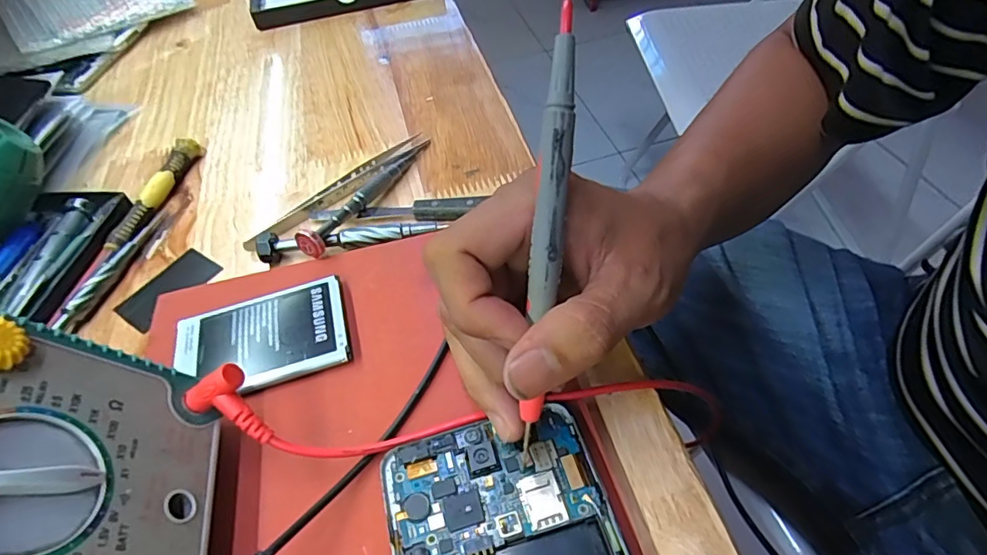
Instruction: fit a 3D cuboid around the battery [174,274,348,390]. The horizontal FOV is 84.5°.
[{"bbox_3d":[-0.109,0.029,0.256,0.078,0.008,0.051,-14,50,-6],"label":"battery"}]

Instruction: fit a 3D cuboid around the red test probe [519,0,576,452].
[{"bbox_3d":[0.018,-0.010,0.184,0.010,0.153,0.009,7,16,12],"label":"red test probe"}]

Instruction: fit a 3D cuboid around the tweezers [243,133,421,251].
[{"bbox_3d":[-0.094,-0.055,0.332,0.013,0.009,0.128,33,60,29],"label":"tweezers"}]

